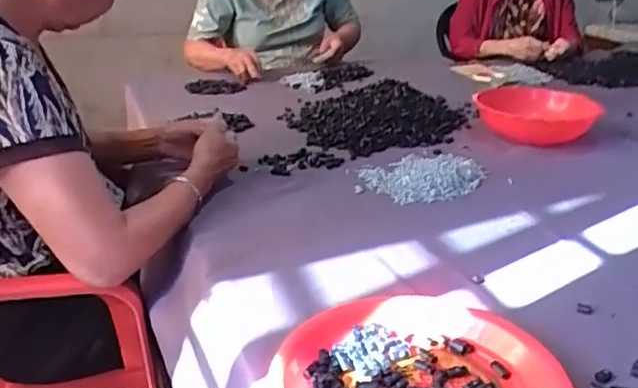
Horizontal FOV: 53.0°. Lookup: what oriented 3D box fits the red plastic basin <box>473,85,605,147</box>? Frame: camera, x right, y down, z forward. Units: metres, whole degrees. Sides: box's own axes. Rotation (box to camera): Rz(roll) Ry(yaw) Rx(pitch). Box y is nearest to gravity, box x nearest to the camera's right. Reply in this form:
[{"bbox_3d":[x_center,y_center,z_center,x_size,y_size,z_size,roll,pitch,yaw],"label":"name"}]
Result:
[{"bbox_3d":[0.433,-0.160,1.296,0.215,0.076,0.226,0,23,0],"label":"red plastic basin"}]

